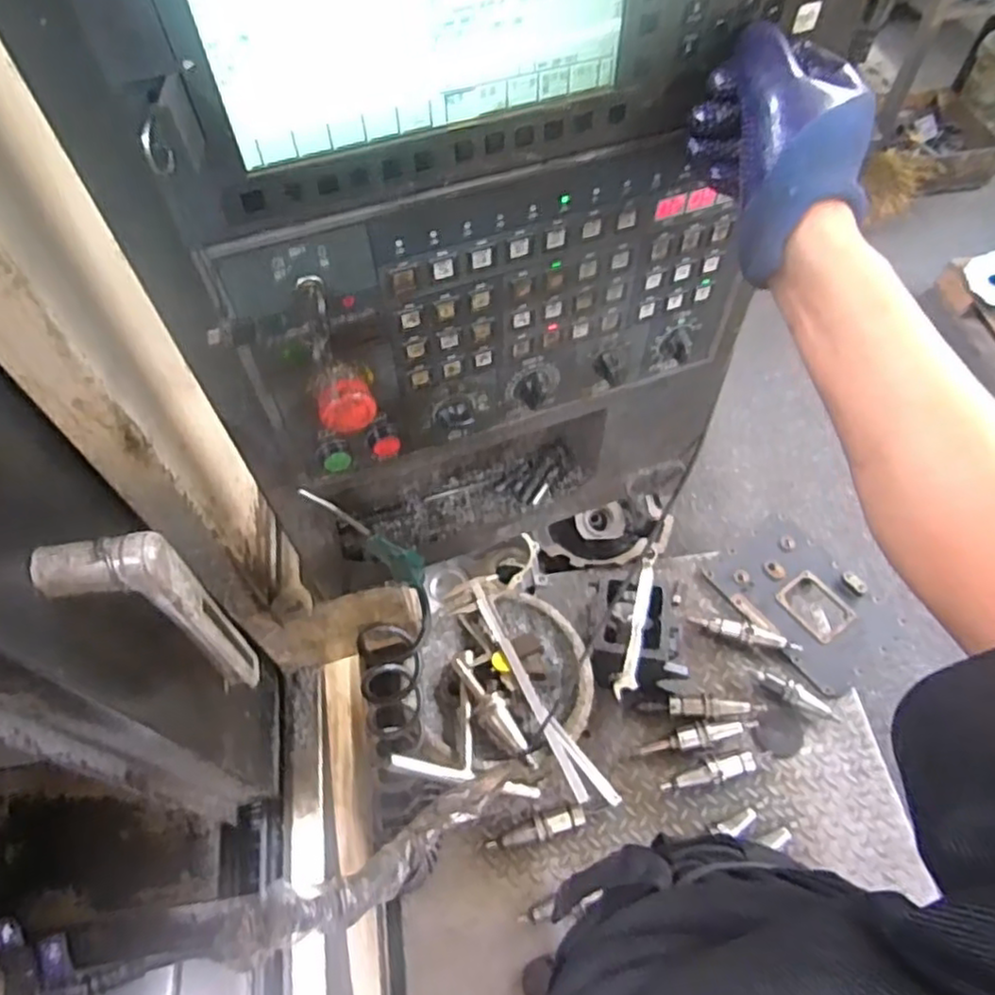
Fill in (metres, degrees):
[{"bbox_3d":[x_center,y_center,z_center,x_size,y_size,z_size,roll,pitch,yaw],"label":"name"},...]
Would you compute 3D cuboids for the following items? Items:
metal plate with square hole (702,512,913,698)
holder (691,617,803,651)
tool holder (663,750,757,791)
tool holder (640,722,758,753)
[{"bbox_3d":[0.674,0.222,1.506,0.254,0.032,0.364,-38,68,-12],"label":"metal plate with square hole"},{"bbox_3d":[0.528,0.287,1.462,0.229,0.044,0.046,13,60,9],"label":"holder"},{"bbox_3d":[0.412,0.534,1.329,0.189,0.047,0.044,-13,59,-7],"label":"tool holder"},{"bbox_3d":[0.402,0.476,1.361,0.233,0.047,0.047,-13,59,-7],"label":"tool holder"}]

